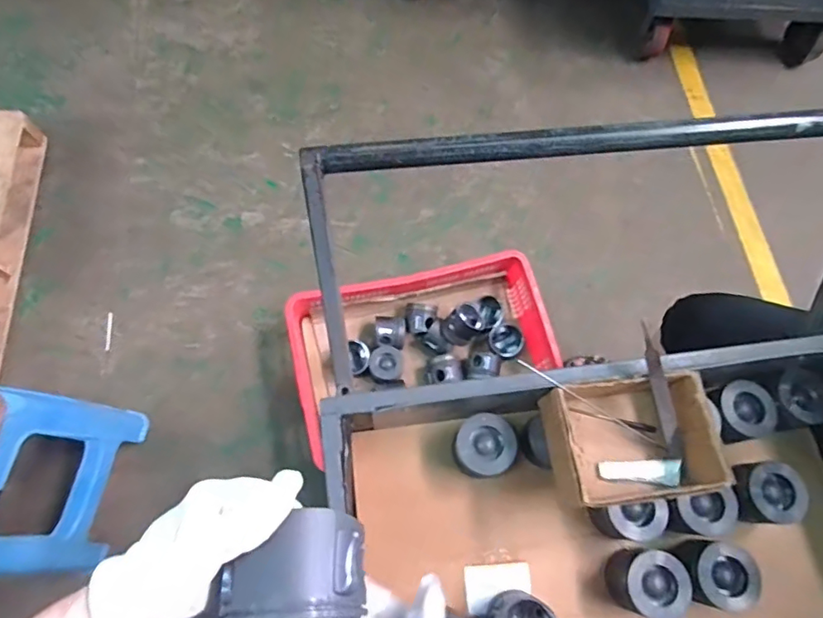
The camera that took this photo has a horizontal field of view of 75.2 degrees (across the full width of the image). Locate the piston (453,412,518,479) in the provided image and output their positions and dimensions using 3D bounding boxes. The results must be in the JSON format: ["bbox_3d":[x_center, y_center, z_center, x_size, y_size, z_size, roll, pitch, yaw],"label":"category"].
[{"bbox_3d":[0.107,0.203,0.790,0.084,0.069,0.086,1,70,-2],"label":"piston"}]

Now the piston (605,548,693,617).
[{"bbox_3d":[0.325,0.372,0.726,0.090,0.077,0.084,1,70,-2],"label":"piston"}]

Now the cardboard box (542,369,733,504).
[{"bbox_3d":[0.292,0.178,0.721,0.201,0.087,0.150,-5,70,-4],"label":"cardboard box"}]

